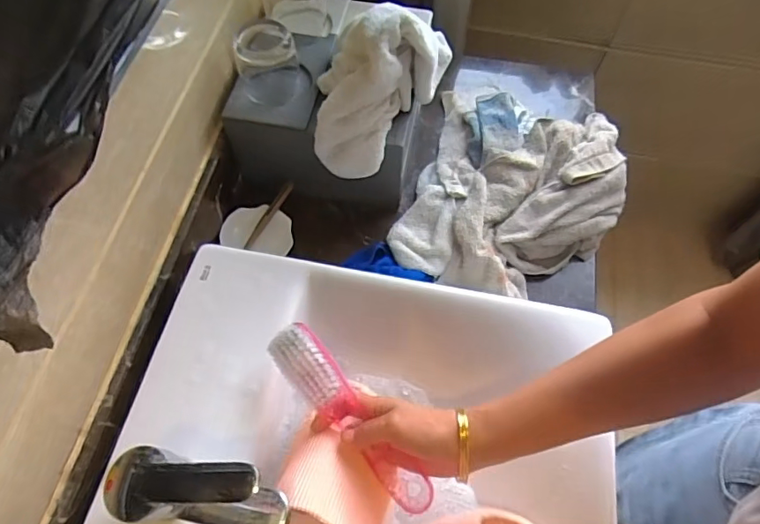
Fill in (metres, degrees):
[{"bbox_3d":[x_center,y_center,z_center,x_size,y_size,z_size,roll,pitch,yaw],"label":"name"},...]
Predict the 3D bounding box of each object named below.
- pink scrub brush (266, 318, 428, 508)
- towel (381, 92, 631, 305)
[{"bbox_3d":[-0.026,0.132,0.425,0.040,0.024,0.186,-39,87,-19],"label":"pink scrub brush"},{"bbox_3d":[0.189,-0.113,0.670,0.273,0.083,0.340,19,64,9],"label":"towel"}]

